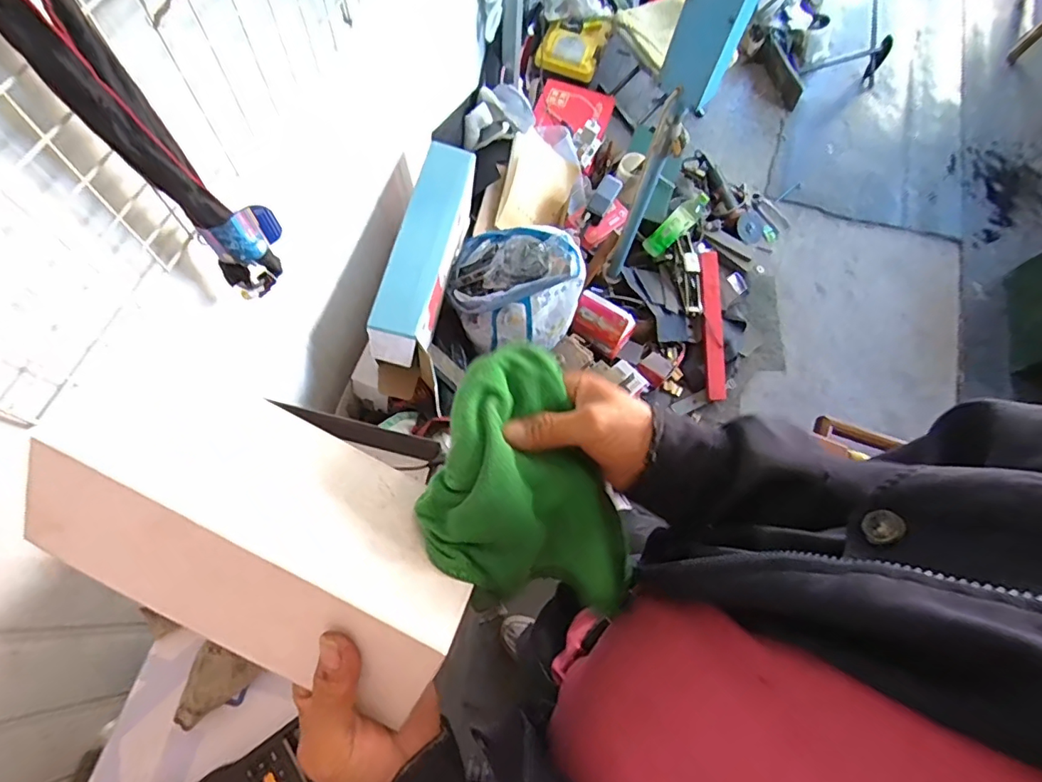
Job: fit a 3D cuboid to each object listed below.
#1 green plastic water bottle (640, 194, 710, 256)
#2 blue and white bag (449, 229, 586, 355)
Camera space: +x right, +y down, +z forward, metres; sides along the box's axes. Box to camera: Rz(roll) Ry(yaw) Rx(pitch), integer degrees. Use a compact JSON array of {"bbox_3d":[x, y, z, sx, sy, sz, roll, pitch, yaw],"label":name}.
[{"bbox_3d":[0.463,-0.496,1.584,0.223,0.076,0.069,-42,70,27],"label":"green plastic water bottle"},{"bbox_3d":[-0.016,-0.247,1.205,0.290,0.240,0.252,-6,68,-4],"label":"blue and white bag"}]

